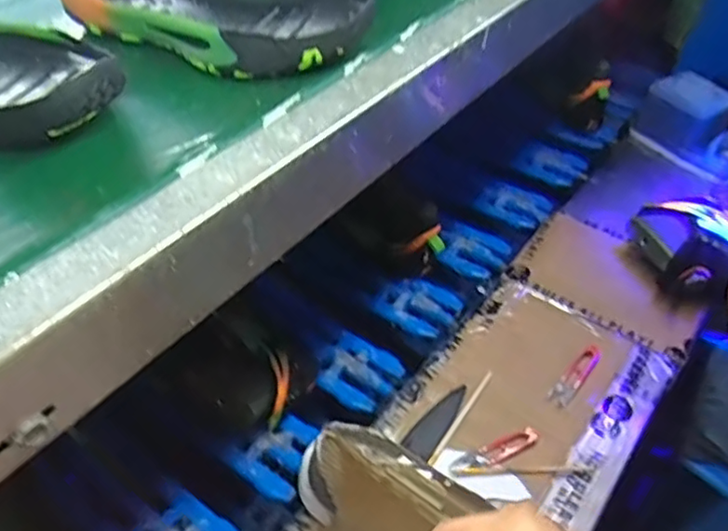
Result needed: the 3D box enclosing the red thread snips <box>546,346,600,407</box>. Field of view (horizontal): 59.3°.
[{"bbox_3d":[0.246,0.125,0.738,0.024,0.011,0.094,33,54,24],"label":"red thread snips"}]

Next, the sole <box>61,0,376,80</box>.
[{"bbox_3d":[-0.131,-0.212,0.517,0.270,0.040,0.112,19,46,9],"label":"sole"}]

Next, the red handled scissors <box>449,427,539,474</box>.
[{"bbox_3d":[0.136,0.194,0.665,0.103,0.005,0.023,-16,50,-18],"label":"red handled scissors"}]

